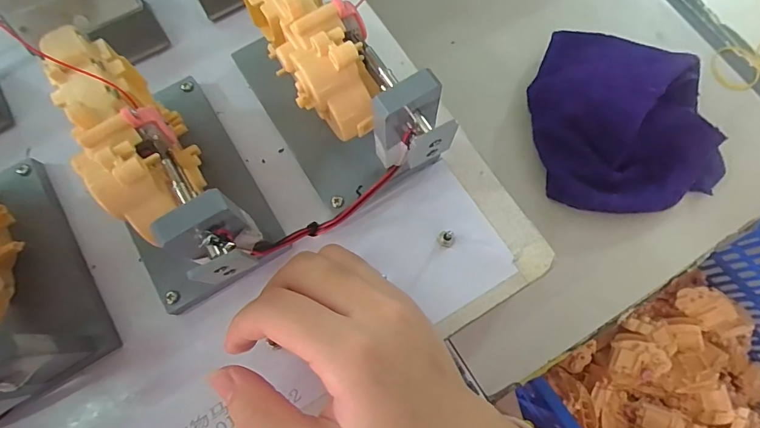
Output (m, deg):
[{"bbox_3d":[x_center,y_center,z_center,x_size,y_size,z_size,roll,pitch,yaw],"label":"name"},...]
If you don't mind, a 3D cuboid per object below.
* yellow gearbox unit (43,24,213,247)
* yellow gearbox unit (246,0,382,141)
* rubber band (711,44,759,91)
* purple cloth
[{"bbox_3d":[-0.108,-0.032,0.202,0.033,0.060,0.101,-30,76,-8],"label":"yellow gearbox unit"},{"bbox_3d":[-0.032,-0.082,0.206,0.039,0.038,0.096,-24,75,-6],"label":"yellow gearbox unit"},{"bbox_3d":[0.293,-0.116,0.347,0.080,0.004,0.039,-11,74,-2],"label":"rubber band"},{"bbox_3d":[0.170,-0.071,0.308,0.130,0.044,0.132,-4,74,0],"label":"purple cloth"}]

